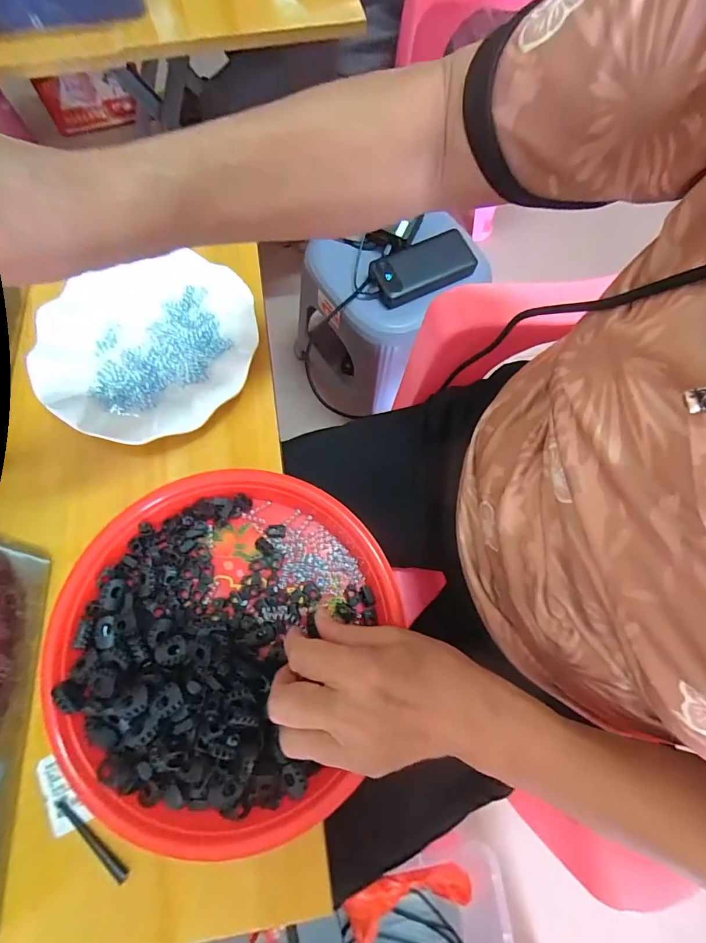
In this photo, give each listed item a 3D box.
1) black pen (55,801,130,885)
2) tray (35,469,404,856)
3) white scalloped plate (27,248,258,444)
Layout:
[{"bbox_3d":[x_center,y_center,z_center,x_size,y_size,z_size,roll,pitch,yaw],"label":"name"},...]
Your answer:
[{"bbox_3d":[-0.172,0.242,0.271,0.066,0.008,0.008,36,76,8],"label":"black pen"},{"bbox_3d":[-0.096,0.115,0.291,0.219,0.035,0.236,1,74,-2],"label":"tray"},{"bbox_3d":[-0.178,-0.114,0.362,0.181,0.019,0.183,1,74,-2],"label":"white scalloped plate"}]

